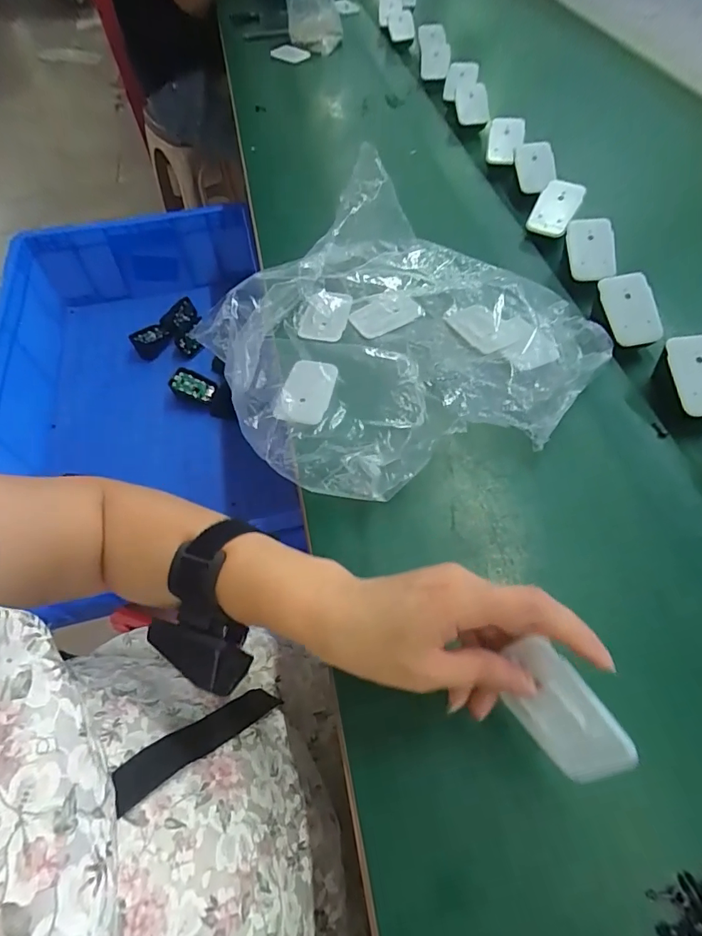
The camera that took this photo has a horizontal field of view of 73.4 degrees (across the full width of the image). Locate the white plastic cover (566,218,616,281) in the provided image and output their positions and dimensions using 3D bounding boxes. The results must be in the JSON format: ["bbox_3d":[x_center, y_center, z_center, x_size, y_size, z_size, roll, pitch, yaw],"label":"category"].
[{"bbox_3d":[0.239,-0.218,0.469,0.046,0.010,0.068,-2,79,2],"label":"white plastic cover"}]

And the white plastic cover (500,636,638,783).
[{"bbox_3d":[0.102,0.120,0.232,0.040,0.004,0.067,-45,73,24],"label":"white plastic cover"}]

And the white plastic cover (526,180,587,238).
[{"bbox_3d":[0.216,-0.277,0.501,0.046,0.011,0.057,26,96,27],"label":"white plastic cover"}]

